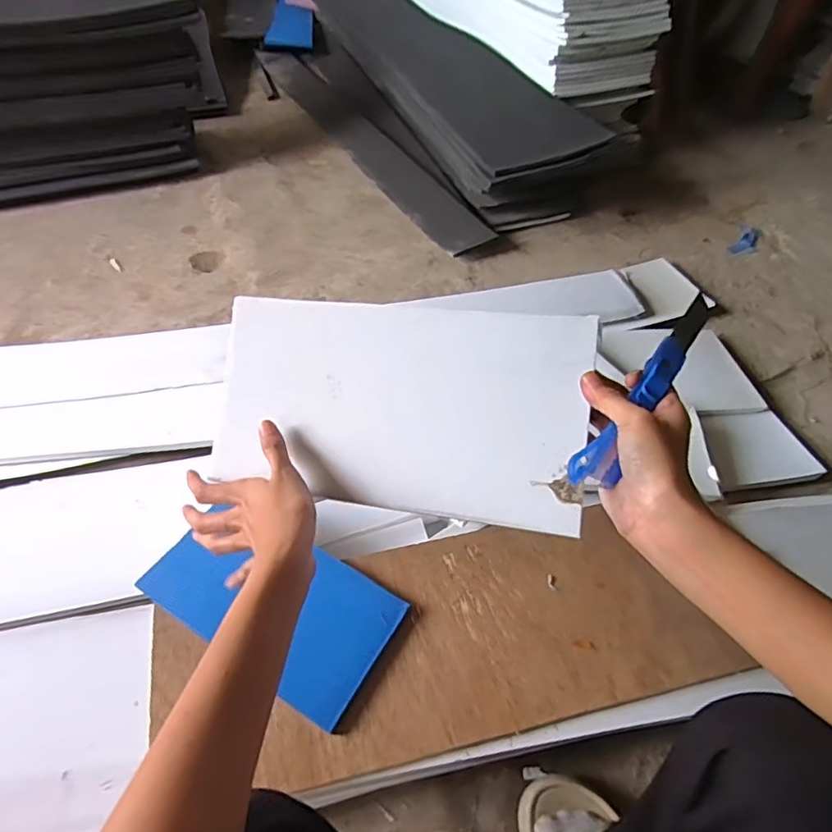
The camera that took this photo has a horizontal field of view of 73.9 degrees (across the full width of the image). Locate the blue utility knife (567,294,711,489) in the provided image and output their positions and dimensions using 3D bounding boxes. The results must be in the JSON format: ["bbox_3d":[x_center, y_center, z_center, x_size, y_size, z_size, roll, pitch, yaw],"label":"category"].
[{"bbox_3d":[0.160,-0.018,0.378,0.024,0.019,0.178,33,68,24],"label":"blue utility knife"}]

